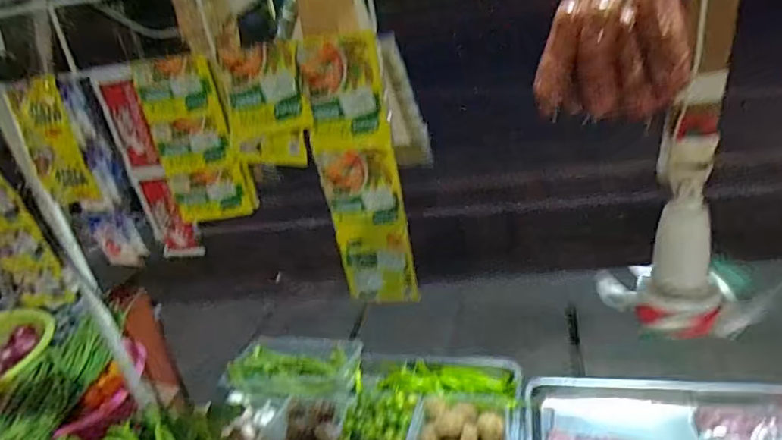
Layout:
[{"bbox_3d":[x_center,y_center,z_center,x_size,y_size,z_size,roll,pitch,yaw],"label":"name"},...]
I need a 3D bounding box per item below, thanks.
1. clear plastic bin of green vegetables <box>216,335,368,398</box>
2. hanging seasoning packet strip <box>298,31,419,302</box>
[{"bbox_3d":[-0.200,0.308,1.089,0.255,0.058,0.143,-2,29,15],"label":"clear plastic bin of green vegetables"},{"bbox_3d":[-0.033,-0.039,0.603,0.088,0.325,0.023,-2,31,15],"label":"hanging seasoning packet strip"}]

